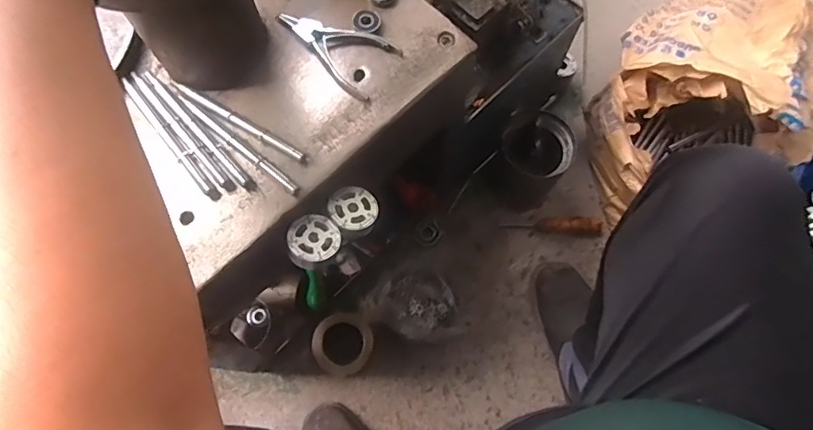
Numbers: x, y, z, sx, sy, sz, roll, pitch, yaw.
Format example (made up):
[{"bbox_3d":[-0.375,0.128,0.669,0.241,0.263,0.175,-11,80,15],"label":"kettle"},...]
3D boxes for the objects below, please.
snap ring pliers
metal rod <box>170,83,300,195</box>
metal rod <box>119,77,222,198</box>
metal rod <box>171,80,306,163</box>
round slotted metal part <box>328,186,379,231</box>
[{"bbox_3d":[-0.068,-0.185,0.543,0.128,0.017,0.071,43,76,13],"label":"snap ring pliers"},{"bbox_3d":[-0.174,-0.076,0.510,0.176,0.008,0.012,38,75,12],"label":"metal rod"},{"bbox_3d":[-0.236,-0.075,0.511,0.012,0.015,0.160,-40,75,-13],"label":"metal rod"},{"bbox_3d":[-0.169,-0.095,0.516,0.160,0.010,0.011,31,74,10],"label":"metal rod"},{"bbox_3d":[-0.057,-0.006,0.545,0.051,0.015,0.051,5,62,-10],"label":"round slotted metal part"}]

